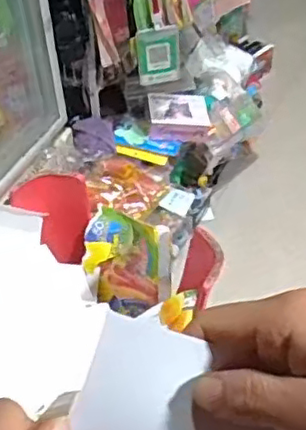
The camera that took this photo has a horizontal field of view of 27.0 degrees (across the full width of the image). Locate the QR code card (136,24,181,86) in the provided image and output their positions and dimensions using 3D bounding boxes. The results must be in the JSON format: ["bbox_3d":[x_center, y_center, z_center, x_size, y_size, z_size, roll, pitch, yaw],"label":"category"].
[{"bbox_3d":[0.013,-0.338,1.358,0.090,0.132,0.009,-14,48,-7],"label":"QR code card"}]

